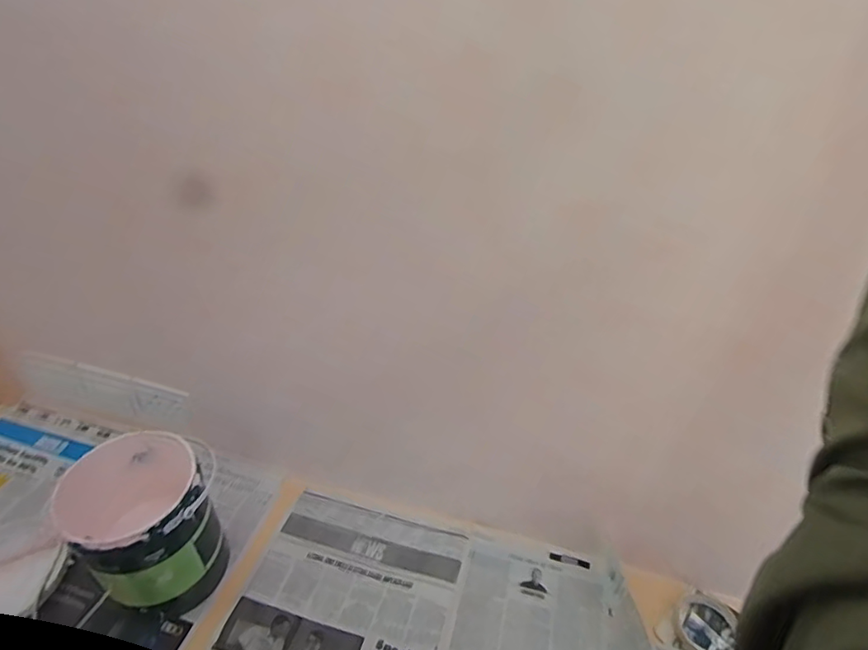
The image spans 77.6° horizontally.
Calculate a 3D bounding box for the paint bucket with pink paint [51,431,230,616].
[{"bbox_3d":[-0.399,0.284,0.766,0.170,0.200,0.163,0,39,0],"label":"paint bucket with pink paint"}]

